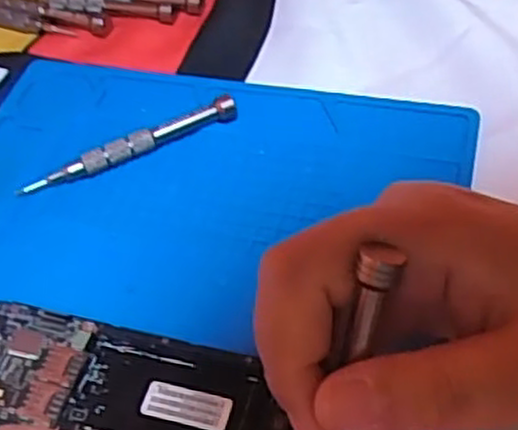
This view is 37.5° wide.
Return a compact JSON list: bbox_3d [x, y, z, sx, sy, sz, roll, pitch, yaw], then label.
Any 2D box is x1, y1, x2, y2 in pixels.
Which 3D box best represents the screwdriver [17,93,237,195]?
[{"bbox_3d":[-0.058,-0.031,0.345,0.102,0.010,0.009,-24,52,-14],"label":"screwdriver"}]

